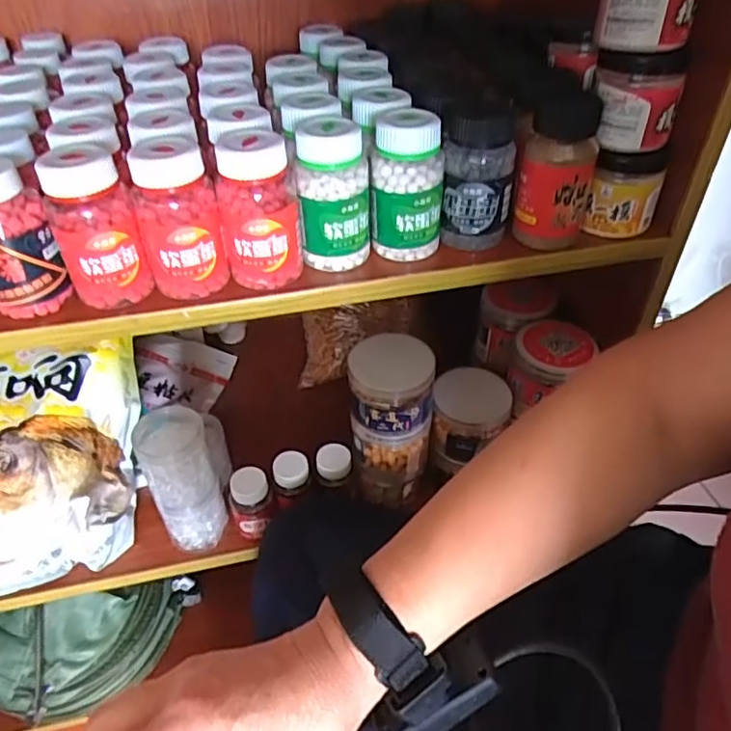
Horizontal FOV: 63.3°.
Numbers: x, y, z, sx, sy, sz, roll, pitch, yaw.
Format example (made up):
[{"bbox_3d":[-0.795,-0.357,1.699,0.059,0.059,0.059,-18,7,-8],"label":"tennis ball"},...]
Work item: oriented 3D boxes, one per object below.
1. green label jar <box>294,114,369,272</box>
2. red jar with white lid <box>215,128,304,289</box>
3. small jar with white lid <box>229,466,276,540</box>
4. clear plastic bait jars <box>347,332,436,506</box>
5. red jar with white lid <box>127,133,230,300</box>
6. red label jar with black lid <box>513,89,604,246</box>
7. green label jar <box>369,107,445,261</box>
[{"bbox_3d":[-0.023,-0.123,0.431,0.050,0.098,0.044,-4,42,-4],"label":"green label jar"},{"bbox_3d":[-0.075,-0.110,0.418,0.054,0.097,0.051,-8,43,-7],"label":"red jar with white lid"},{"bbox_3d":[-0.119,0.146,0.619,0.041,0.075,0.039,0,42,0],"label":"small jar with white lid"},{"bbox_3d":[0.026,0.062,0.615,0.078,0.185,0.072,2,42,3],"label":"clear plastic bait jars"},{"bbox_3d":[-0.131,-0.102,0.410,0.051,0.099,0.052,0,42,0],"label":"red jar with white lid"},{"bbox_3d":[0.146,-0.150,0.447,0.050,0.105,0.062,13,44,15],"label":"red label jar with black lid"},{"bbox_3d":[0.030,-0.130,0.439,0.052,0.098,0.041,3,42,4],"label":"green label jar"}]

